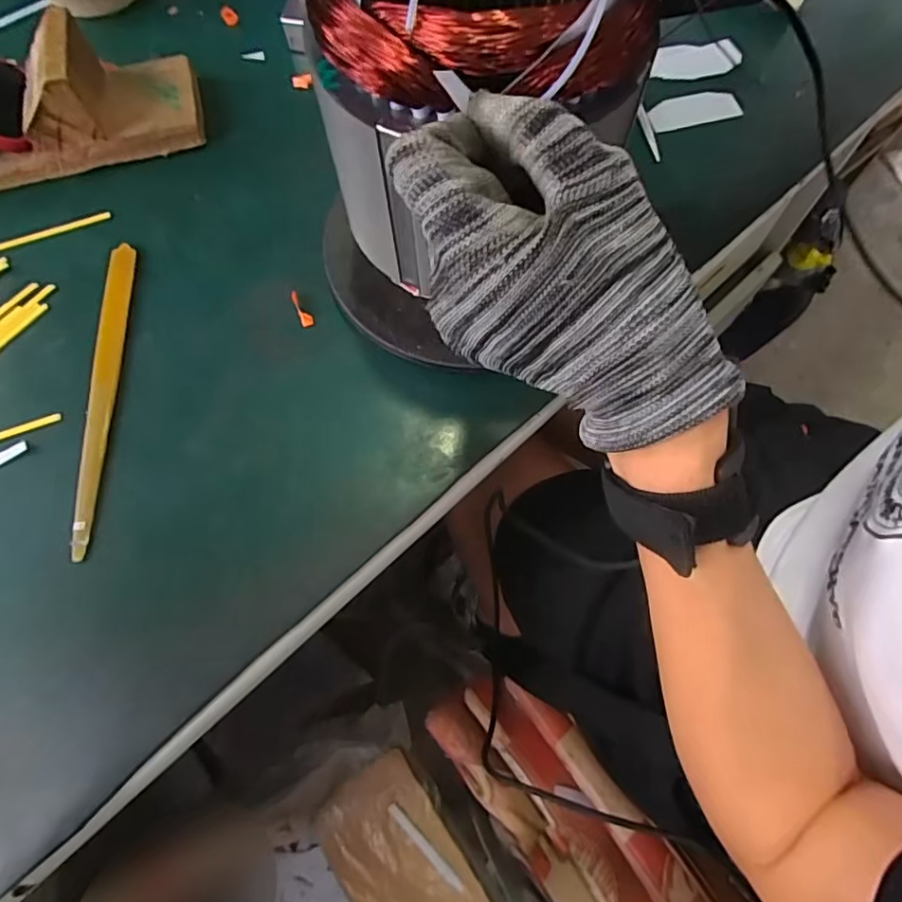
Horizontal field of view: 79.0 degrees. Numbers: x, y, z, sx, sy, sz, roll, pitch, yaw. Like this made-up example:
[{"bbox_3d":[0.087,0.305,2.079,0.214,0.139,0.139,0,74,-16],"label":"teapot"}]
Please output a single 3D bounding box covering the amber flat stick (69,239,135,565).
[{"bbox_3d":[-0.216,-0.041,0.341,0.019,0.006,0.211,-6,69,-2],"label":"amber flat stick"}]

